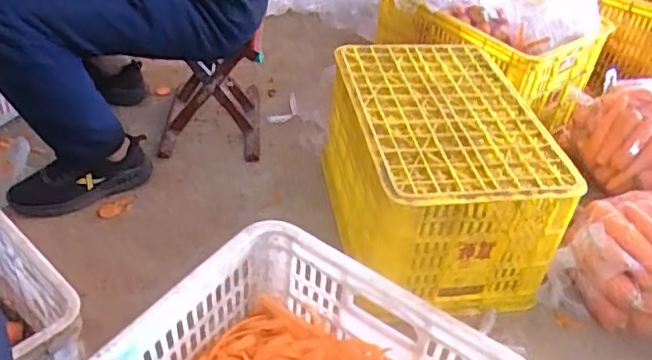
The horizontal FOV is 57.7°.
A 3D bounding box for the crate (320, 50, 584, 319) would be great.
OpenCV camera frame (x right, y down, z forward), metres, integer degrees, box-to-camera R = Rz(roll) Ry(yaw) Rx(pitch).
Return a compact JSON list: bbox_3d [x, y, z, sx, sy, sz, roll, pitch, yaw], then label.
[{"bbox_3d":[0.206,-0.019,1.205,0.341,0.298,0.493,-4,41,-11],"label":"crate"}]

